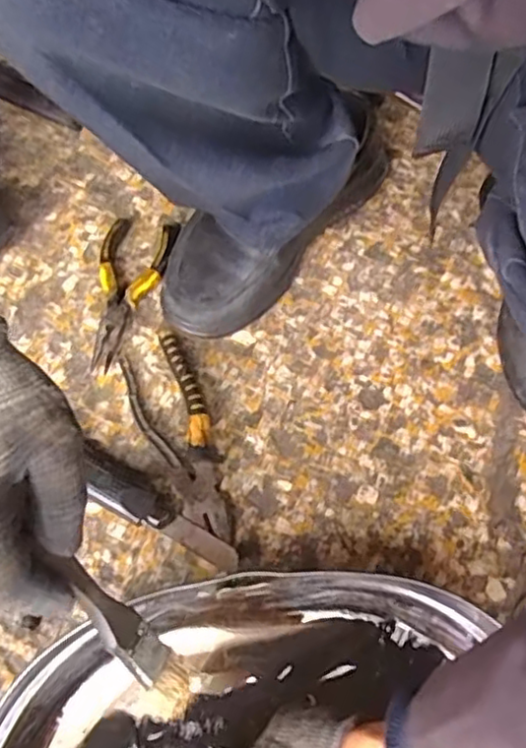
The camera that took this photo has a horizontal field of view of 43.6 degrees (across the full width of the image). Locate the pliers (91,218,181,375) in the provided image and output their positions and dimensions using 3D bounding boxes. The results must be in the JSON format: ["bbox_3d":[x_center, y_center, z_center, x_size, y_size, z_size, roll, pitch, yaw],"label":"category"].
[{"bbox_3d":[-0.117,-0.074,0.581,0.064,0.016,0.155,5,63,1],"label":"pliers"}]

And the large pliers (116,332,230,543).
[{"bbox_3d":[-0.066,0.048,0.516,0.053,0.017,0.174,-17,65,-10],"label":"large pliers"}]

